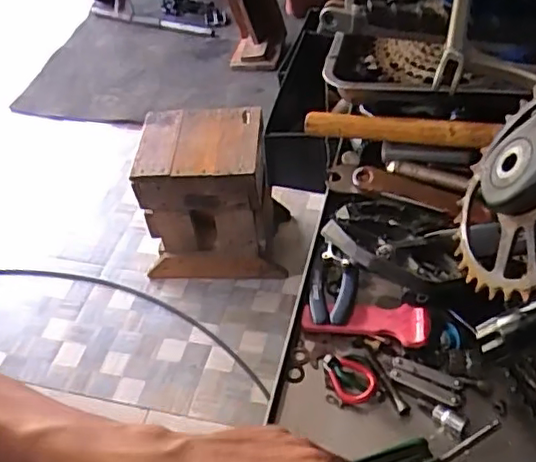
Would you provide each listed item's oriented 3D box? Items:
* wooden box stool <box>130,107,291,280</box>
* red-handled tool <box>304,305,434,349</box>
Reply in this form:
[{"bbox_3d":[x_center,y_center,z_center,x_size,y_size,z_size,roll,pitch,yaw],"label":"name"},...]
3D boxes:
[{"bbox_3d":[-0.140,-0.087,1.654,0.361,0.410,0.238,1,48,8],"label":"wooden box stool"},{"bbox_3d":[0.092,0.084,0.580,0.117,0.010,0.036,7,72,11],"label":"red-handled tool"}]

